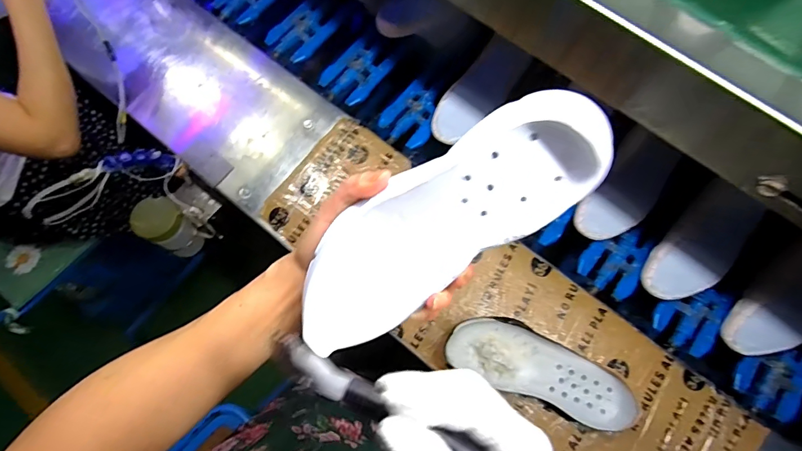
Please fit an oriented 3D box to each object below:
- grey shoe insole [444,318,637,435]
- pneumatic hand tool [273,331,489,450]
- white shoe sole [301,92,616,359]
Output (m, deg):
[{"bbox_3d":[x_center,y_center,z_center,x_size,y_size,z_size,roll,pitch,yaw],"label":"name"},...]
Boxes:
[{"bbox_3d":[0.190,0.198,0.578,0.252,0.043,0.085,21,80,4],"label":"grey shoe insole"},{"bbox_3d":[-0.002,0.105,0.231,0.153,0.019,0.020,24,80,9],"label":"pneumatic hand tool"},{"bbox_3d":[0.025,0.000,0.283,0.235,0.029,0.077,-37,81,12],"label":"white shoe sole"}]

